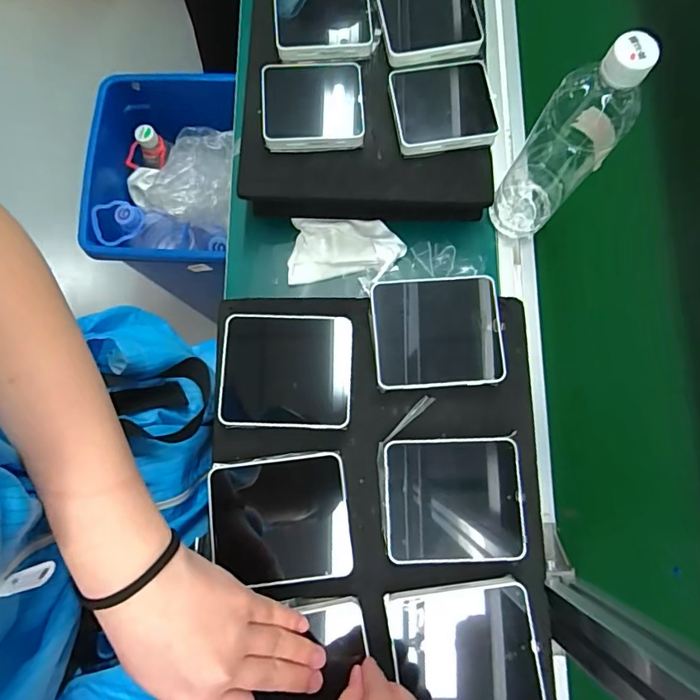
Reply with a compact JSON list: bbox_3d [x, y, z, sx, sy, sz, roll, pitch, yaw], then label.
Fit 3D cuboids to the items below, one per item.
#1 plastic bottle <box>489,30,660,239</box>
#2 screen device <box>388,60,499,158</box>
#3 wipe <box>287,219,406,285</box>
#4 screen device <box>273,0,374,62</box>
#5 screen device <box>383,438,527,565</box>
[{"bbox_3d":[0.190,-0.179,0.414,0.062,0.223,0.059,40,81,6],"label":"plastic bottle"},{"bbox_3d":[0.091,-0.243,0.465,0.096,0.023,0.092,-8,80,-2],"label":"screen device"},{"bbox_3d":[-0.005,-0.108,0.513,0.121,0.019,0.067,0,79,-1],"label":"wipe"},{"bbox_3d":[-0.027,-0.343,0.482,0.099,0.014,0.095,-4,79,-1],"label":"screen device"},{"bbox_3d":[0.075,0.107,0.339,0.097,0.006,0.084,-1,79,-1],"label":"screen device"}]

